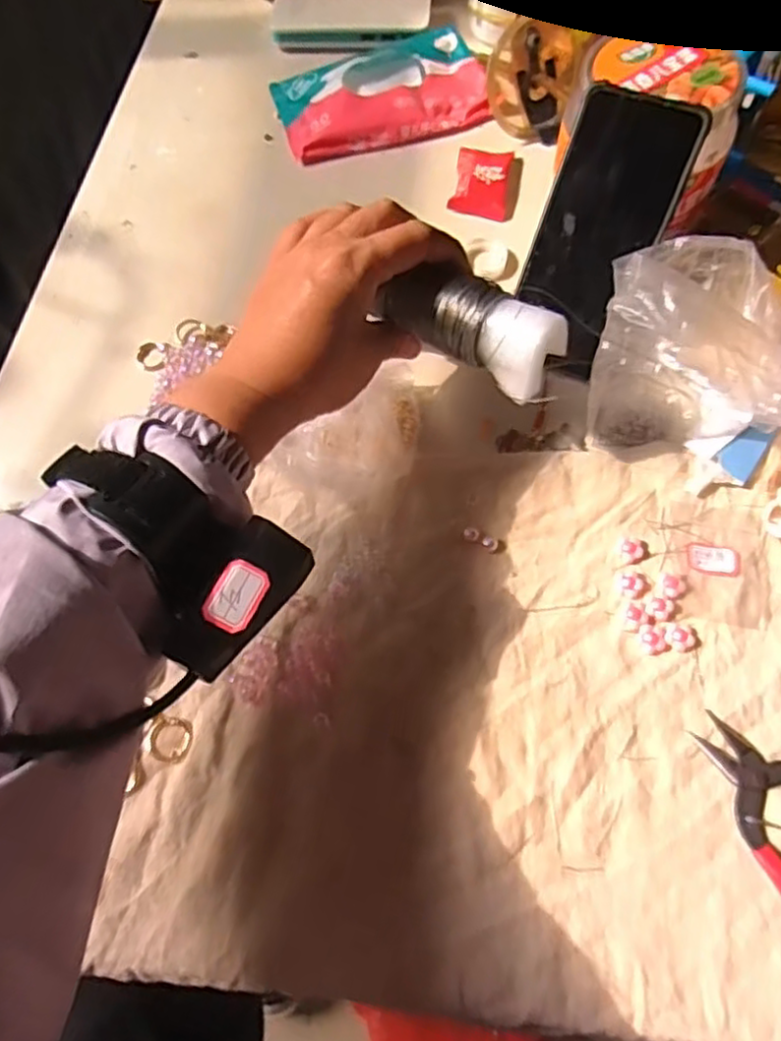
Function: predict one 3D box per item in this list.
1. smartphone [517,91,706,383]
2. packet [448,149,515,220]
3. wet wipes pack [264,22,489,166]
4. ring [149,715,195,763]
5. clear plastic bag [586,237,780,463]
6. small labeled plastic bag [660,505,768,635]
[{"bbox_3d":[0.129,-0.174,0.421,0.072,0.006,0.159,22,109,13],"label":"smartphone"},{"bbox_3d":[0.070,-0.261,0.521,0.042,0.013,0.069,10,64,7],"label":"packet"},{"bbox_3d":[-0.007,-0.356,0.569,0.169,0.031,0.103,-12,63,-4],"label":"wet wipes pack"},{"bbox_3d":[-0.116,0.117,0.360,0.023,0.008,0.021,-1,63,2],"label":"ring"},{"bbox_3d":[0.173,-0.095,0.385,0.102,0.112,0.106,35,69,18],"label":"clear plastic bag"},{"bbox_3d":[0.185,0.024,0.384,0.055,0.004,0.067,13,64,9],"label":"small labeled plastic bag"}]

